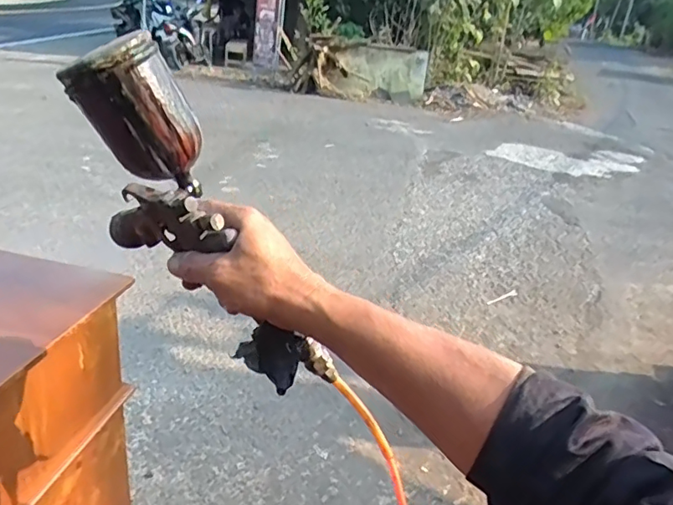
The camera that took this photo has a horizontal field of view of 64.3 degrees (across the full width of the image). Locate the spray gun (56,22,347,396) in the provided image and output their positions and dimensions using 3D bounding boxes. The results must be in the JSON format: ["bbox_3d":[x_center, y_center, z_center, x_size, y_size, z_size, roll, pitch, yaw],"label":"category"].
[{"bbox_3d":[-0.123,-0.015,0.452,0.119,0.324,0.073,-30,3,33],"label":"spray gun"}]

